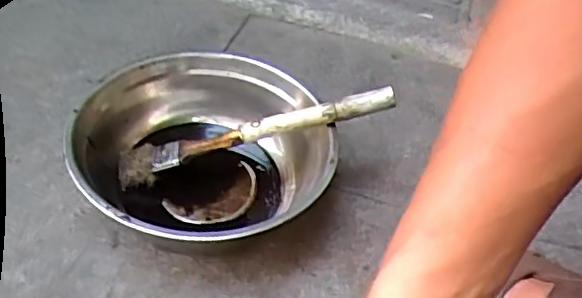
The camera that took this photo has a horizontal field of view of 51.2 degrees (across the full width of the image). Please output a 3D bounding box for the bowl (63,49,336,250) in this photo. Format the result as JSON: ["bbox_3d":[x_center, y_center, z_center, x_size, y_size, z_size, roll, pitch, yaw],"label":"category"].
[{"bbox_3d":[-0.089,0.010,0.609,0.237,0.084,0.249,4,45,-4],"label":"bowl"}]

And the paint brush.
[{"bbox_3d":[-0.036,-0.016,0.607,0.281,0.022,0.039,-15,46,5],"label":"paint brush"}]

